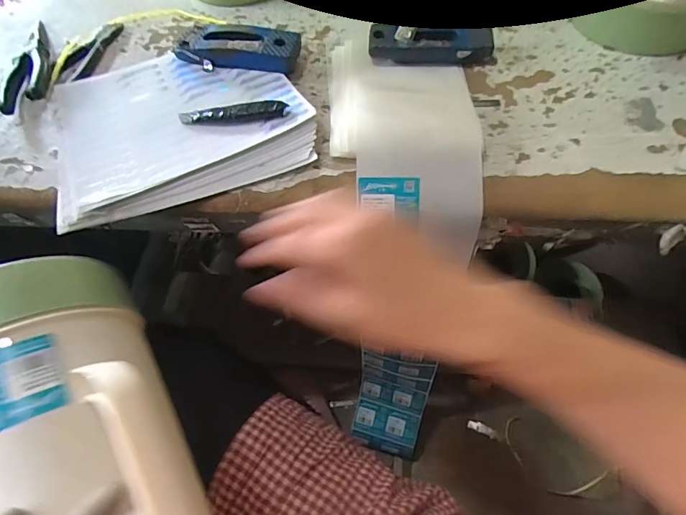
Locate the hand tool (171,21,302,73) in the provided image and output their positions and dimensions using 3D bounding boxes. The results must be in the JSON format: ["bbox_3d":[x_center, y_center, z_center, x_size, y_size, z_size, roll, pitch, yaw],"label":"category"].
[{"bbox_3d":[-0.115,-0.237,0.492,0.132,0.028,0.061,11,58,10],"label":"hand tool"}]

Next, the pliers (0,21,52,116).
[{"bbox_3d":[-0.367,-0.231,0.500,0.053,0.022,0.176,-20,61,-7],"label":"pliers"}]

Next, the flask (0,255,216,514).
[{"bbox_3d":[-0.179,0.177,0.320,0.121,0.149,0.400,-31,73,-16],"label":"flask"}]

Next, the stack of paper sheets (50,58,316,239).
[{"bbox_3d":[-0.169,-0.146,0.444,0.241,0.017,0.216,-20,61,-7],"label":"stack of paper sheets"}]

